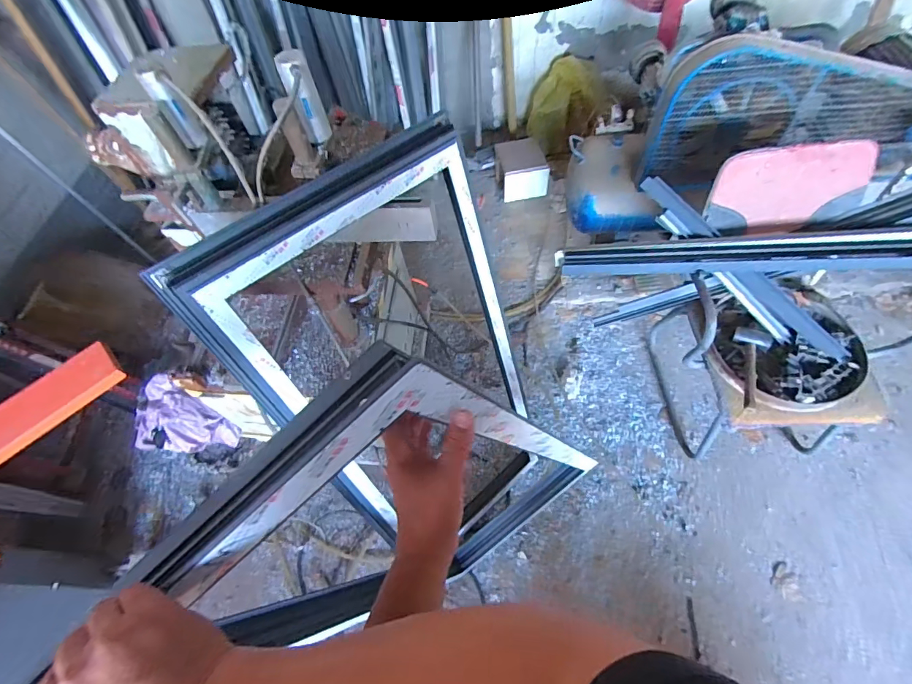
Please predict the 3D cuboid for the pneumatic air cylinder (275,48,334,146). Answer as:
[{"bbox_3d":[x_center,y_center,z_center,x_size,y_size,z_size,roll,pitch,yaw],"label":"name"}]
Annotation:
[{"bbox_3d":[-0.239,-0.383,0.688,0.046,0.137,0.042,-19,59,-8],"label":"pneumatic air cylinder"}]

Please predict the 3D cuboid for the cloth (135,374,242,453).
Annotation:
[{"bbox_3d":[-0.923,0.271,1.421,0.291,0.149,0.233,25,65,21],"label":"cloth"}]

